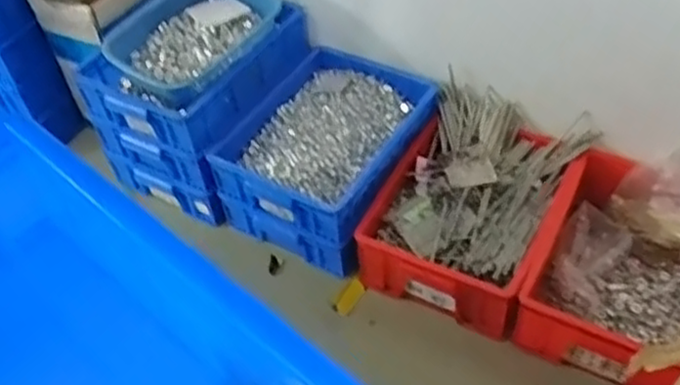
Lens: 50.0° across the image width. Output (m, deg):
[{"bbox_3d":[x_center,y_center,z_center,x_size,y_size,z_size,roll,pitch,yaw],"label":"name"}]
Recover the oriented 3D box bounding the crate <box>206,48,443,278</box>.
[{"bbox_3d":[-0.016,-0.096,1.554,0.329,0.162,0.461,19,51,21],"label":"crate"}]

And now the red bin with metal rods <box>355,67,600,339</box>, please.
[{"bbox_3d":[0.266,0.011,1.446,0.332,0.159,0.477,20,51,22],"label":"red bin with metal rods"}]

